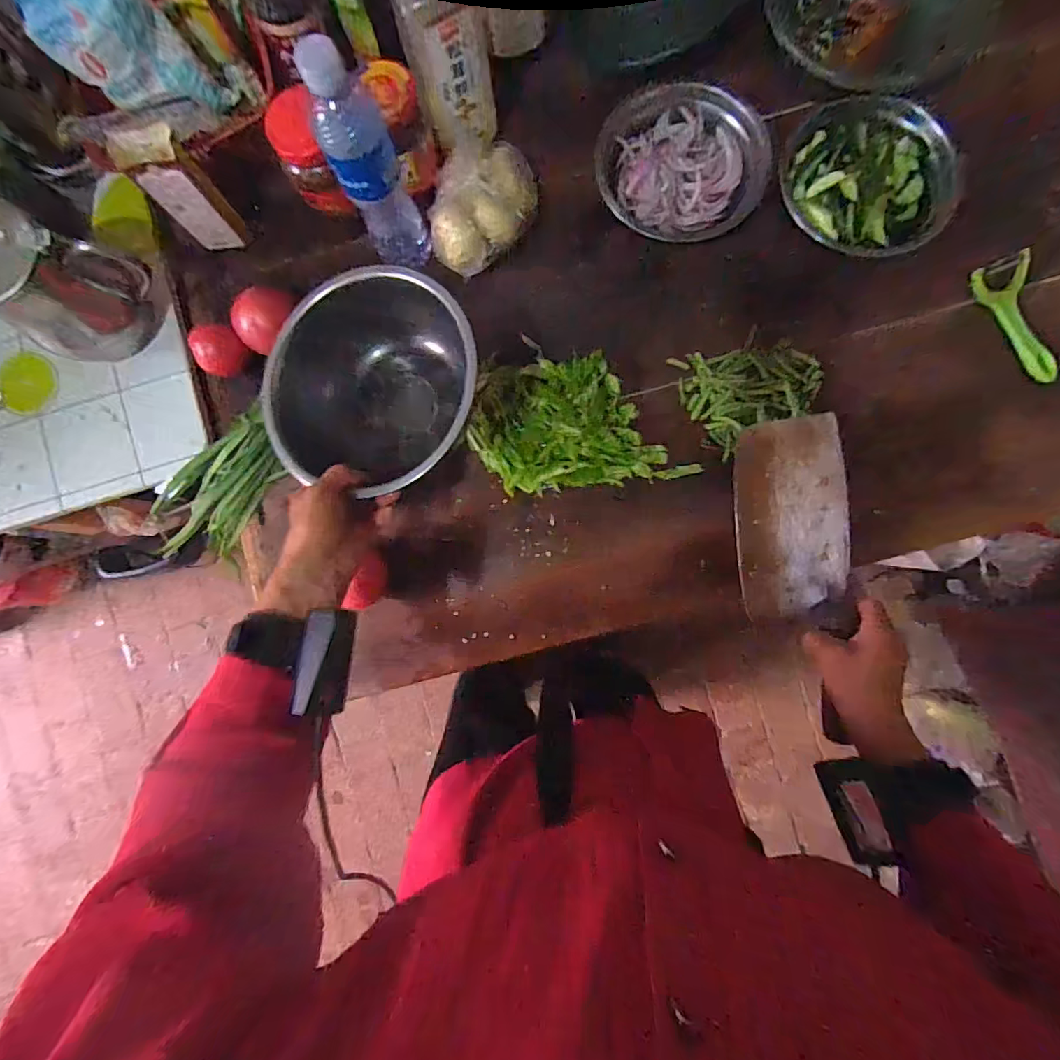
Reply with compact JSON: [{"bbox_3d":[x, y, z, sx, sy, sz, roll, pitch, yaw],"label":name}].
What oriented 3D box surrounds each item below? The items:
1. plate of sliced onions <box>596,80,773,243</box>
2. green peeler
[{"bbox_3d":[0.173,-0.419,0.555,0.186,0.040,0.153,-1,87,0],"label":"plate of sliced onions"},{"bbox_3d":[0.549,-0.234,0.542,0.052,0.021,0.143,-23,88,-1],"label":"green peeler"}]

